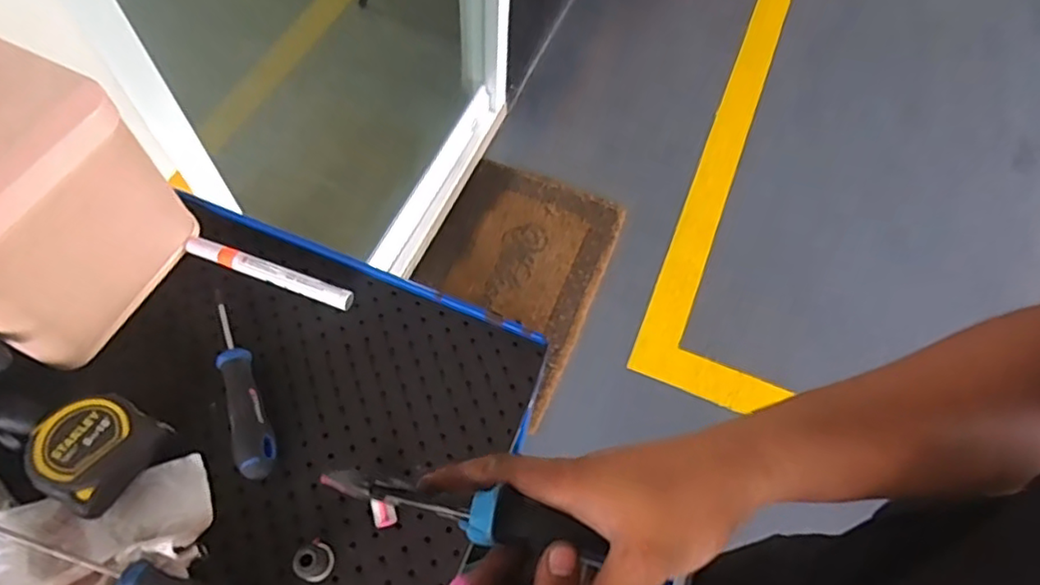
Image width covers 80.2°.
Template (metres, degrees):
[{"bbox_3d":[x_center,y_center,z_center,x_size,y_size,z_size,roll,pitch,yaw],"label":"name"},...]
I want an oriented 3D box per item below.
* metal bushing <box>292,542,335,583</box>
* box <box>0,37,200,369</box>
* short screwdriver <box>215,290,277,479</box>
[{"bbox_3d":[-0.133,0.174,0.398,0.021,0.024,0.020,-38,71,-20],"label":"metal bushing"},{"bbox_3d":[-0.349,-0.060,0.428,0.141,0.148,0.157,21,64,7],"label":"box"},{"bbox_3d":[-0.207,0.062,0.452,0.025,0.021,0.151,-22,66,-14],"label":"short screwdriver"}]

